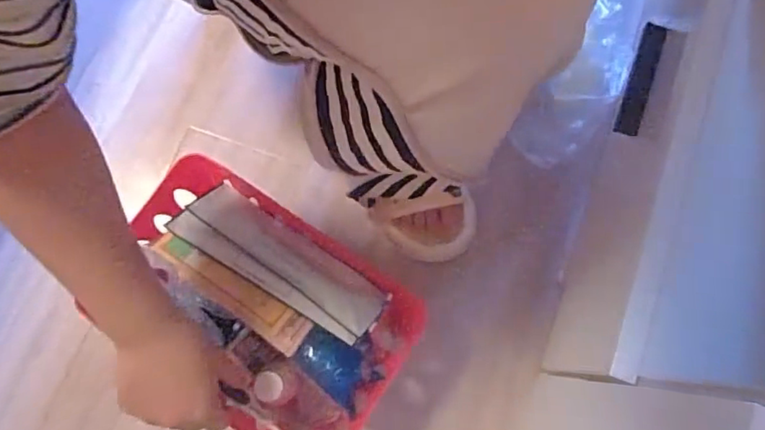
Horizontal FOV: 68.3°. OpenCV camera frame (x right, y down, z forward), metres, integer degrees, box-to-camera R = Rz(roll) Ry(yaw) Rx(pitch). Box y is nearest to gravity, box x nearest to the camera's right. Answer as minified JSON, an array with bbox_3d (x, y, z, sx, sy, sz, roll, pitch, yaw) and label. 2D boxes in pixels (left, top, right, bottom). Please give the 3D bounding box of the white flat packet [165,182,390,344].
[{"bbox_3d":[-0.107,0.048,0.589,0.228,0.031,0.071,33,79,8],"label":"white flat packet"}]

